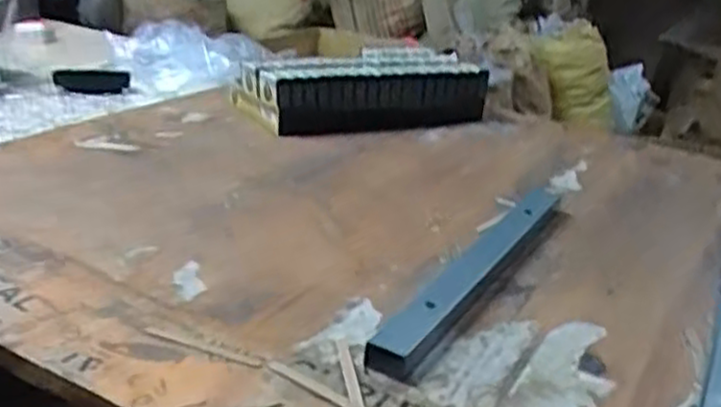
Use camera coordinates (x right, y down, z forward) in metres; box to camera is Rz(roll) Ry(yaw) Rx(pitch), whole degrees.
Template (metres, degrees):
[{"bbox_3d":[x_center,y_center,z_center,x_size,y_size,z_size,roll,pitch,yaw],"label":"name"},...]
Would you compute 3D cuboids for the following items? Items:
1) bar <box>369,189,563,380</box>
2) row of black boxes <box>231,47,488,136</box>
[{"bbox_3d":[0.120,0.043,0.695,0.034,0.028,0.426,16,24,24],"label":"bar"},{"bbox_3d":[0.007,-0.161,1.092,0.337,0.086,0.140,-7,25,-30],"label":"row of black boxes"}]

